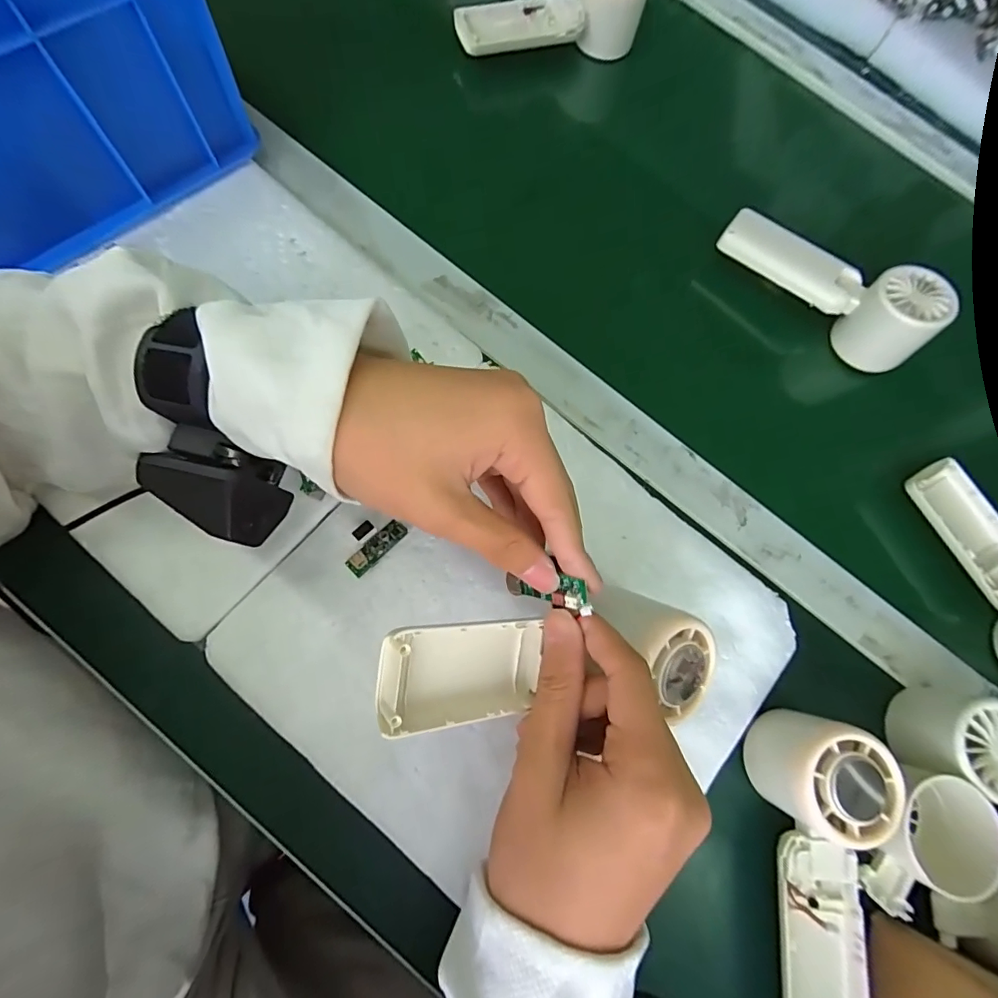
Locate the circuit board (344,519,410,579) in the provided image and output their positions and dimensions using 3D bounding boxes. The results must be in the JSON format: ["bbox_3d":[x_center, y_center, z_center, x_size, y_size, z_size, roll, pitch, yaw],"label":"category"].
[{"bbox_3d":[-0.072,0.029,0.286,0.012,0.007,0.039,45,77,6],"label":"circuit board"}]

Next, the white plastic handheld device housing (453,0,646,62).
[{"bbox_3d":[0.044,-0.414,0.423,0.158,0.067,0.044,-16,78,-9],"label":"white plastic handheld device housing"}]

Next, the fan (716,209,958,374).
[{"bbox_3d":[0.249,-0.167,0.369,0.161,0.054,0.048,39,76,5],"label":"fan"}]

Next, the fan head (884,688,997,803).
[{"bbox_3d":[0.272,0.143,0.289,0.063,0.046,0.054,21,75,-1],"label":"fan head"}]

